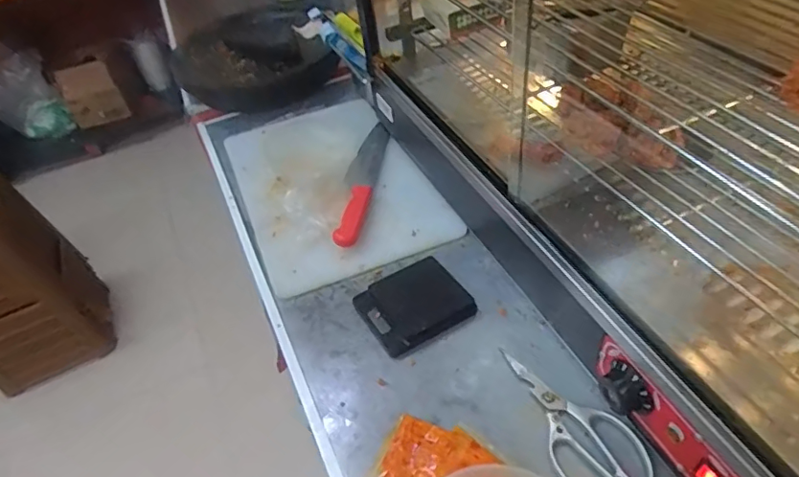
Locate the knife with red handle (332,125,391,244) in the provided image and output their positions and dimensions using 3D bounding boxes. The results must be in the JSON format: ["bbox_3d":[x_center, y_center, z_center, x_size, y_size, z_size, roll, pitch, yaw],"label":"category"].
[{"bbox_3d":[-0.062,-0.103,0.881,0.048,0.019,0.322,3,45,9],"label":"knife with red handle"}]

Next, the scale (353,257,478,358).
[{"bbox_3d":[0.019,0.082,0.689,0.127,0.018,0.109,-26,48,-19],"label":"scale"}]

